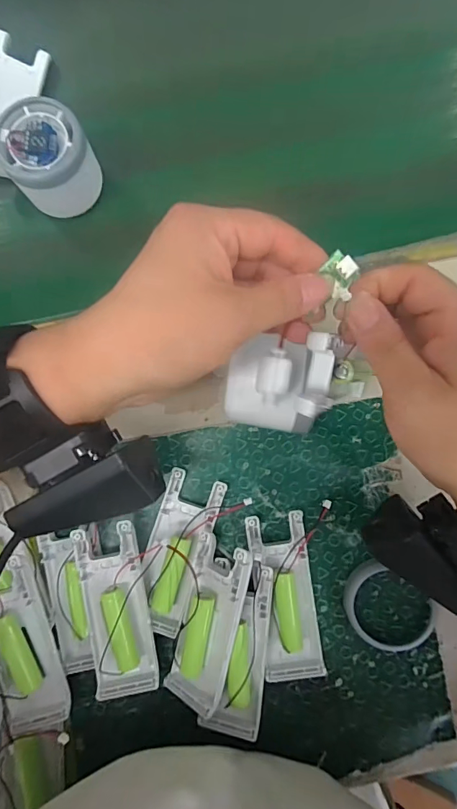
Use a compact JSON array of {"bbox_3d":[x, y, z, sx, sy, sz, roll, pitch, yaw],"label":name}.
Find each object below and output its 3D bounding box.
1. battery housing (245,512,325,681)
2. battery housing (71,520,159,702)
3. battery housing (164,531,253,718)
[{"bbox_3d":[0.039,0.126,0.276,0.040,0.022,0.105,-7,85,1],"label":"battery housing"},{"bbox_3d":[-0.072,0.131,0.274,0.038,0.023,0.104,-10,85,0],"label":"battery housing"},{"bbox_3d":[-0.012,0.137,0.262,0.034,0.023,0.102,13,85,2],"label":"battery housing"}]

